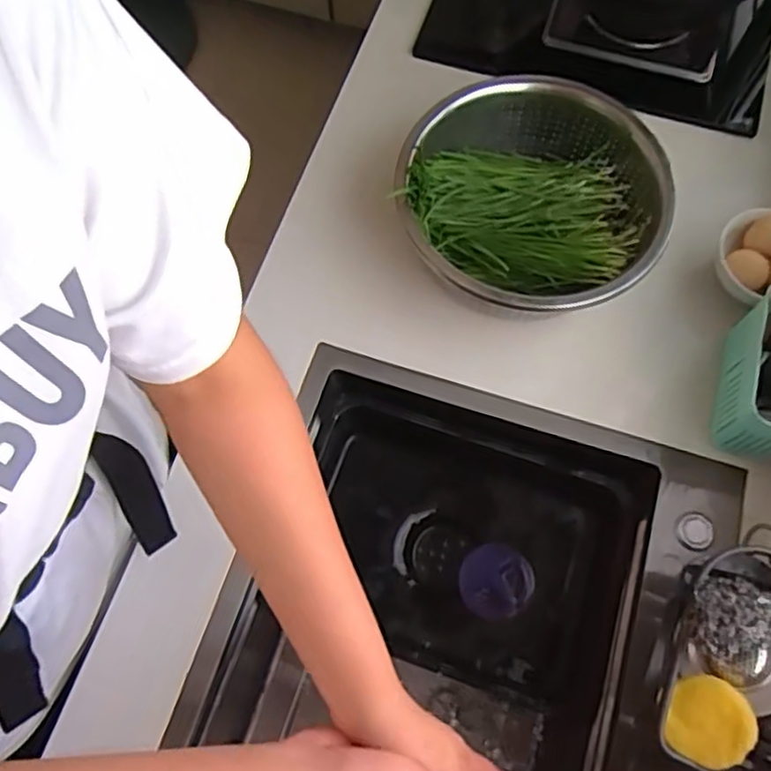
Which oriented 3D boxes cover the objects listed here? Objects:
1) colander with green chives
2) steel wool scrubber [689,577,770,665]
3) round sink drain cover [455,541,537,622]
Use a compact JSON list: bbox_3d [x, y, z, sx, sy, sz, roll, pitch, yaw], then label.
[{"bbox_3d":[0.151,-0.191,0.706,0.262,0.097,0.269,28,72,11],"label":"colander with green chives"},{"bbox_3d":[0.254,0.166,0.485,0.055,0.044,0.062,16,71,7],"label":"steel wool scrubber"},{"bbox_3d":[0.126,0.223,0.764,0.081,0.020,0.081,0,69,1],"label":"round sink drain cover"}]

